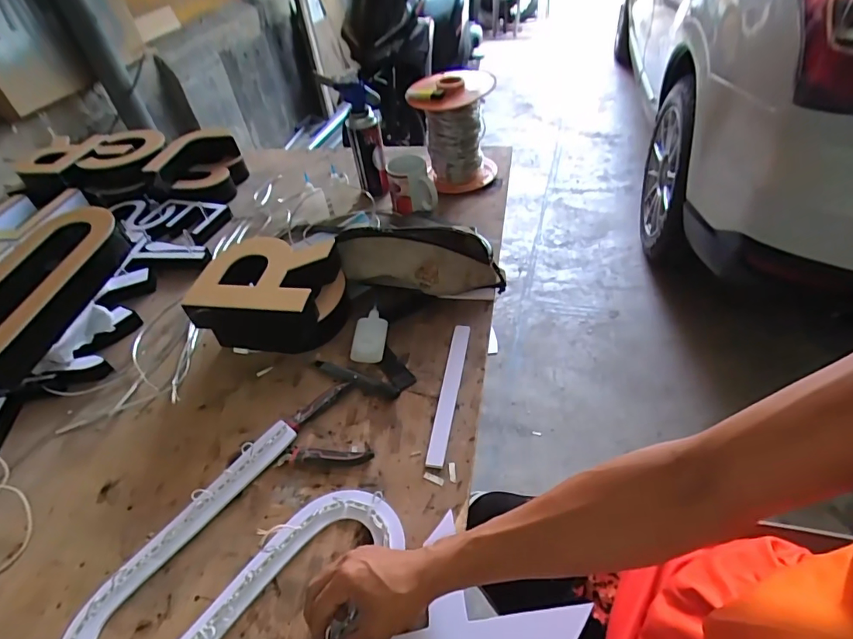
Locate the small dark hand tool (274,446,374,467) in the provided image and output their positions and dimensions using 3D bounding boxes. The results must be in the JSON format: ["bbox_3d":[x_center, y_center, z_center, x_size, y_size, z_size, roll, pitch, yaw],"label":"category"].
[{"bbox_3d":[-0.127,0.170,0.574,0.118,0.014,0.022,-2,45,4],"label":"small dark hand tool"}]

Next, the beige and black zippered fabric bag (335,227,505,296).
[{"bbox_3d":[-0.013,-0.082,0.736,0.267,0.108,0.097,3,46,9],"label":"beige and black zippered fabric bag"}]

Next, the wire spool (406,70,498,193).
[{"bbox_3d":[0.059,-0.398,0.987,0.179,0.194,0.141,-3,45,6],"label":"wire spool"}]

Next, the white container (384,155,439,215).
[{"bbox_3d":[-0.030,-0.274,0.937,0.088,0.088,0.085,-12,45,-6],"label":"white container"}]

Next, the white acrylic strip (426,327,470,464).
[{"bbox_3d":[0.032,0.094,0.630,0.023,0.006,0.223,12,50,5],"label":"white acrylic strip"}]

